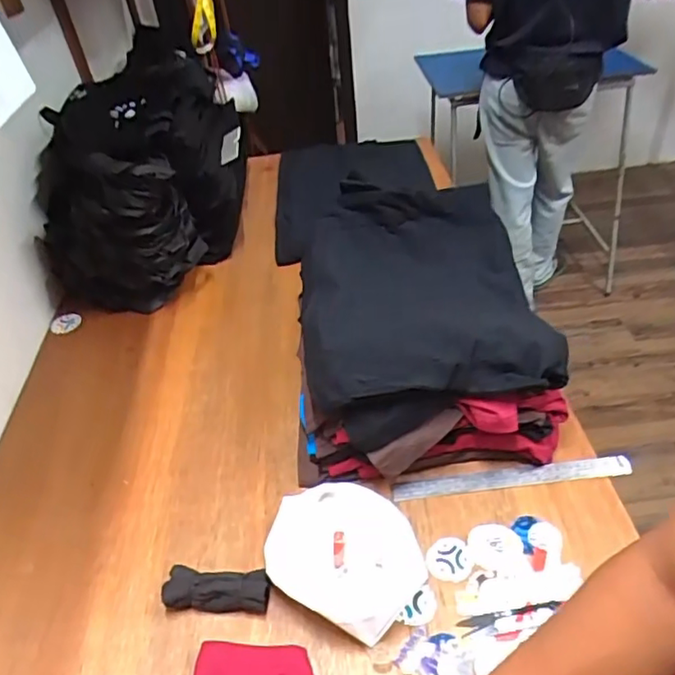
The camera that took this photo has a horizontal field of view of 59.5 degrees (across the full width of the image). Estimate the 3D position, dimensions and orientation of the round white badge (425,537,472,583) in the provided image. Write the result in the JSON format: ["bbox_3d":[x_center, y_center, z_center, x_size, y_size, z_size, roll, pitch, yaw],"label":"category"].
[{"bbox_3d":[0.140,0.277,0.737,0.054,0.005,0.056,-4,42,3],"label":"round white badge"}]

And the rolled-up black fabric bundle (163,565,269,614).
[{"bbox_3d":[-0.145,0.304,0.711,0.125,0.030,0.043,-2,42,5],"label":"rolled-up black fabric bundle"}]

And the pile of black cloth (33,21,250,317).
[{"bbox_3d":[-0.399,-0.315,1.224,0.389,0.300,0.533,-7,41,0],"label":"pile of black cloth"}]

